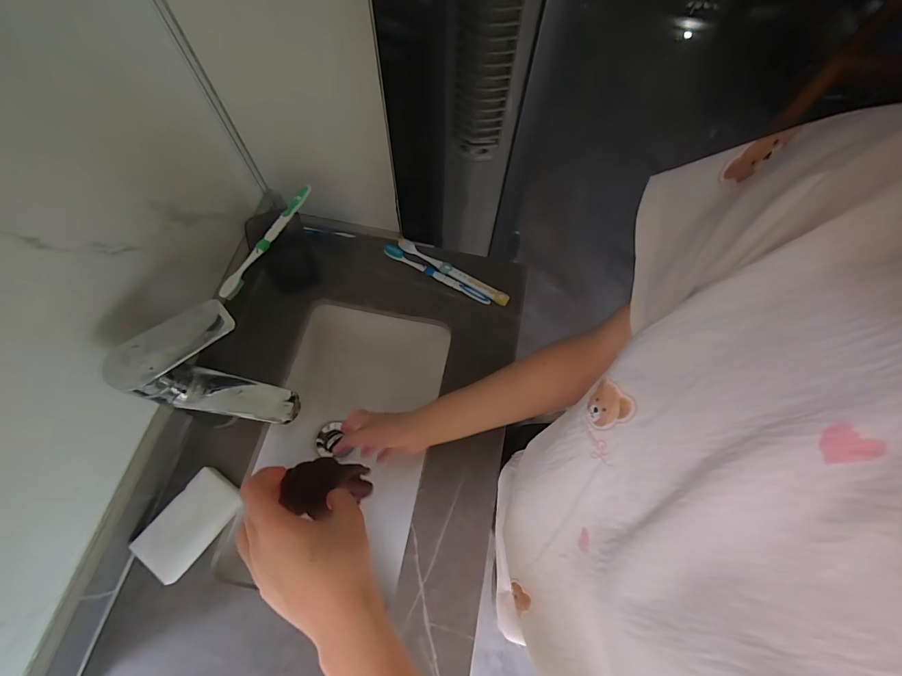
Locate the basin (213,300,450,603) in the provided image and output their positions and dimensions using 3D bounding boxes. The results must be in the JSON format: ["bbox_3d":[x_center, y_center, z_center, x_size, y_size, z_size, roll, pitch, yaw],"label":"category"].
[{"bbox_3d":[-0.143,0.127,0.559,0.228,0.144,0.321,12,67,3],"label":"basin"}]

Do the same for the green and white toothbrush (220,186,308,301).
[{"bbox_3d":[-0.222,-0.119,0.467,0.015,0.022,0.171,27,69,10],"label":"green and white toothbrush"}]

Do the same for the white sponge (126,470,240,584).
[{"bbox_3d":[-0.285,0.203,0.423,0.060,0.019,0.102,35,70,12],"label":"white sponge"}]

